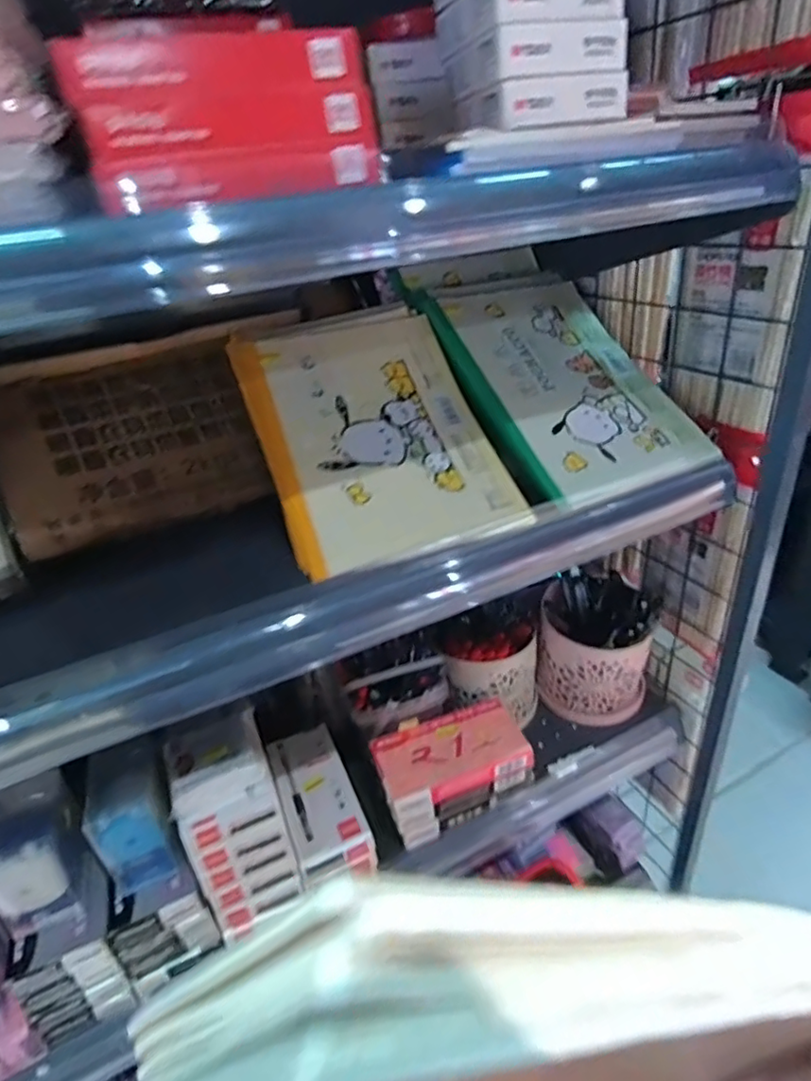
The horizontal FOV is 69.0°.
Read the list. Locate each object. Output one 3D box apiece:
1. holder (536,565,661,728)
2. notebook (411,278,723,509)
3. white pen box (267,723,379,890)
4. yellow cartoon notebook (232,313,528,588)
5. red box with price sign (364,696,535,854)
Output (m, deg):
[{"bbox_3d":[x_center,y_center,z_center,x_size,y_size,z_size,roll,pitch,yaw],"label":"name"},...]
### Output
[{"bbox_3d":[0.234,0.132,0.735,0.129,0.146,0.122,6,34,19],"label":"holder"},{"bbox_3d":[0.148,-0.159,0.568,0.185,0.012,0.277,-16,63,-20],"label":"notebook"},{"bbox_3d":[-0.089,0.261,0.602,0.067,0.029,0.167,-17,34,-17],"label":"white pen box"},{"bbox_3d":[-0.030,-0.101,0.514,0.187,0.011,0.266,-14,60,-15],"label":"yellow cartoon notebook"},{"bbox_3d":[0.049,0.243,0.628,0.152,0.076,0.085,-15,33,-14],"label":"red box with price sign"}]

